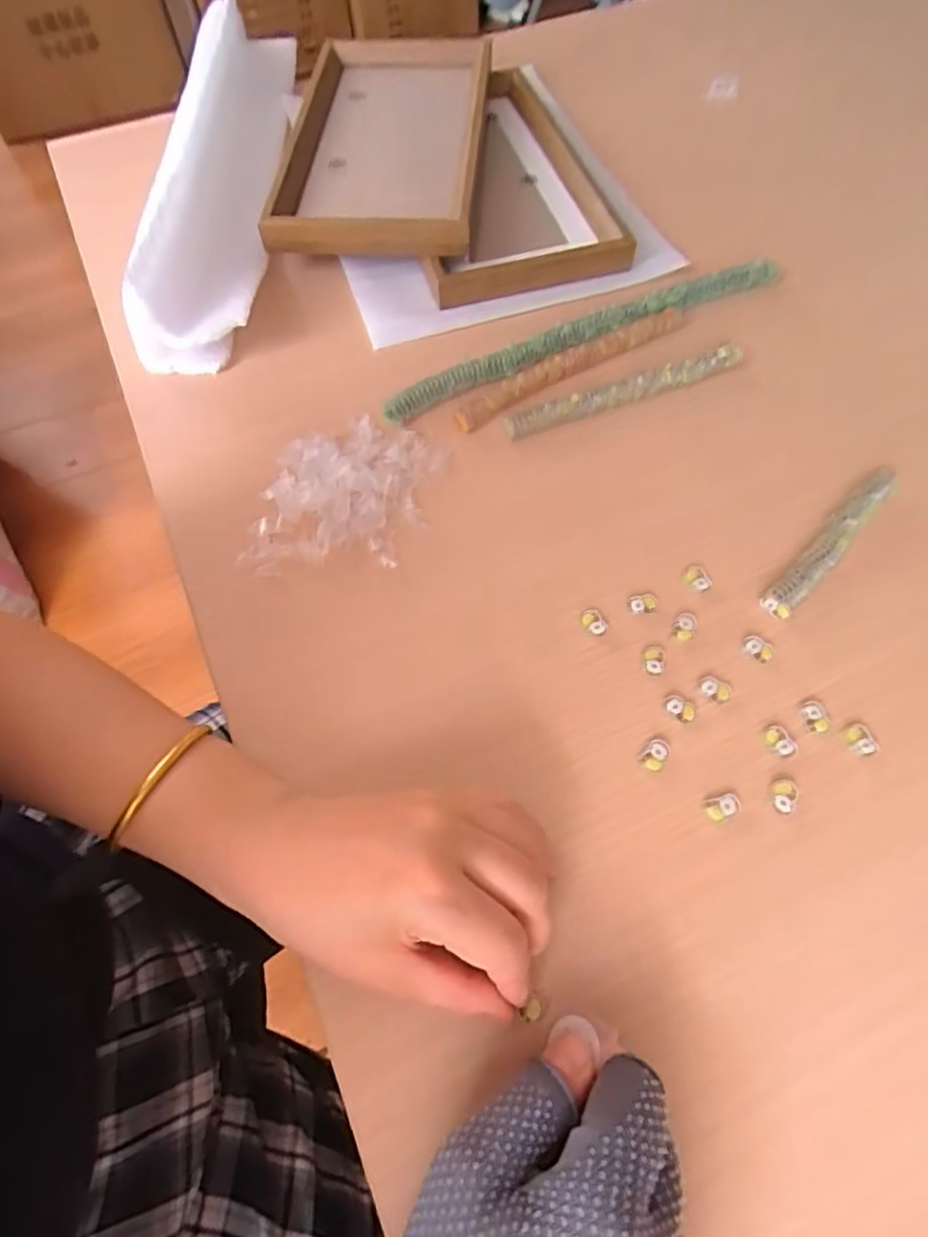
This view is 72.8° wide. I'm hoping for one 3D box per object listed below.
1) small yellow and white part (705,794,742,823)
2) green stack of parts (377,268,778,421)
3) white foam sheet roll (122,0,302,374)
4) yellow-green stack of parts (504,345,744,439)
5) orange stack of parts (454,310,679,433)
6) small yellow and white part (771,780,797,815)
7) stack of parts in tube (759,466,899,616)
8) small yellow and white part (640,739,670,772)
[{"bbox_3d":[0.121,0.088,0.294,0.017,0.004,0.011,-14,64,-7],"label":"small yellow and white part"},{"bbox_3d":[0.084,-0.190,0.427,0.295,0.018,0.019,-23,65,-11],"label":"green stack of parts"},{"bbox_3d":[-0.169,-0.361,0.484,0.074,0.093,0.409,3,63,1],"label":"white foam sheet roll"},{"bbox_3d":[0.103,-0.147,0.403,0.160,0.016,0.013,-19,65,-9],"label":"yellow-green stack of parts"},{"bbox_3d":[0.069,-0.166,0.413,0.172,0.016,0.014,-29,67,-14],"label":"orange stack of parts"},{"bbox_3d":[0.150,0.084,0.295,0.010,0.005,0.015,2,63,1],"label":"small yellow and white part"},{"bbox_3d":[0.208,-0.045,0.354,0.017,0.014,0.123,41,70,18],"label":"stack of parts in tube"},{"bbox_3d":[0.093,0.066,0.306,0.011,0.004,0.016,36,68,17],"label":"small yellow and white part"}]

